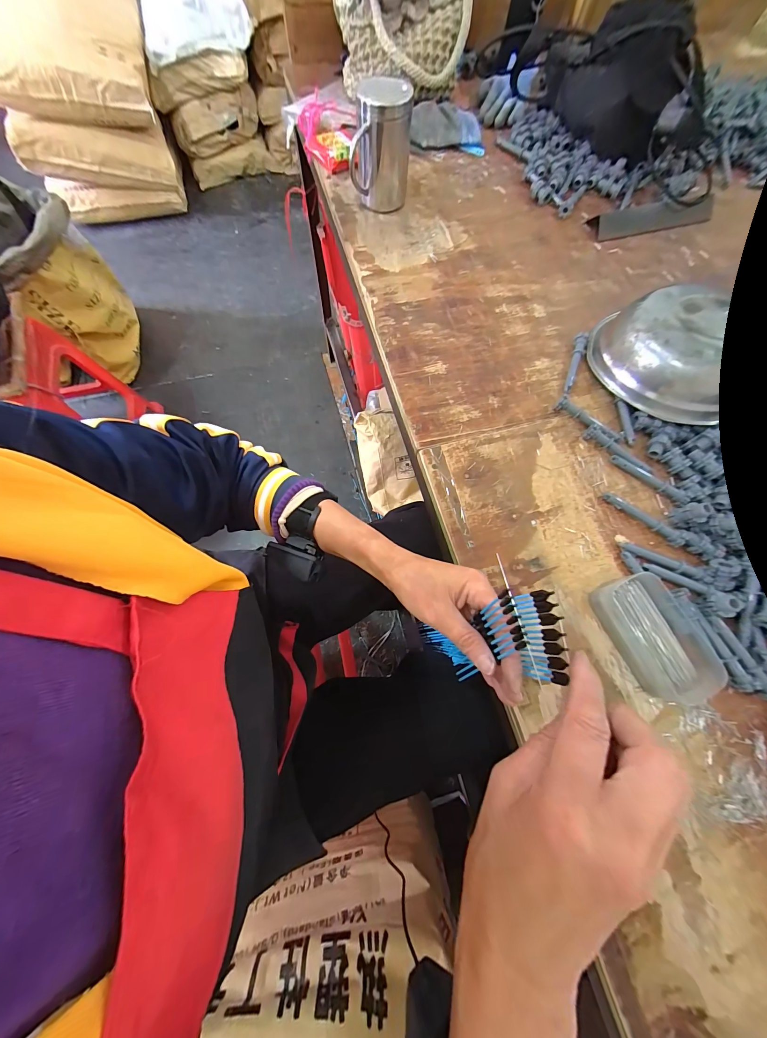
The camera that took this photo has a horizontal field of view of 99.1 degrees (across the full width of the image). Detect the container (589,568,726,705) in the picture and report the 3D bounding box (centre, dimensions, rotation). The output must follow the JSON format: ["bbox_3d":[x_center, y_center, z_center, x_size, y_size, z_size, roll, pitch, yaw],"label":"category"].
[{"bbox_3d":[0.277,0.120,0.335,0.073,0.029,0.124,-23,74,-9],"label":"container"}]

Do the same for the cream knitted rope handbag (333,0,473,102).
[{"bbox_3d":[0.029,-0.836,0.564,0.231,0.121,0.139,3,72,-2],"label":"cream knitted rope handbag"}]

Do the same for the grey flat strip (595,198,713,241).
[{"bbox_3d":[0.468,-0.512,0.557,0.228,0.007,0.046,-15,93,-8],"label":"grey flat strip"}]

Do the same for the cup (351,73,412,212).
[{"bbox_3d":[-0.003,-0.558,0.494,0.088,0.121,0.080,3,72,-2],"label":"cup"}]

